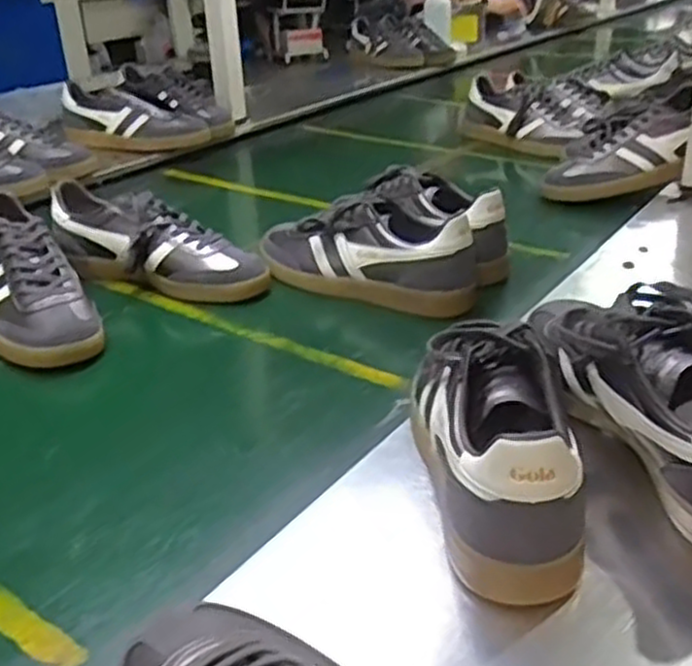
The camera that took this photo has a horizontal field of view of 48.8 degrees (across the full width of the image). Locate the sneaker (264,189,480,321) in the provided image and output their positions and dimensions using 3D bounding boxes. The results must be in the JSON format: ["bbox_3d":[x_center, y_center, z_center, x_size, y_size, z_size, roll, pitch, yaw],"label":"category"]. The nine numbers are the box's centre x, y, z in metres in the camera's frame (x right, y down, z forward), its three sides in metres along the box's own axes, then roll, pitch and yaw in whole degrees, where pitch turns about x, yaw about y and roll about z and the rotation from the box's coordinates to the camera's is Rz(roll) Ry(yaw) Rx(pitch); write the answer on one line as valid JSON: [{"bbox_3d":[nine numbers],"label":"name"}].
[{"bbox_3d":[0.023,-0.093,0.855,0.268,0.106,0.099,13,32,26],"label":"sneaker"}]

